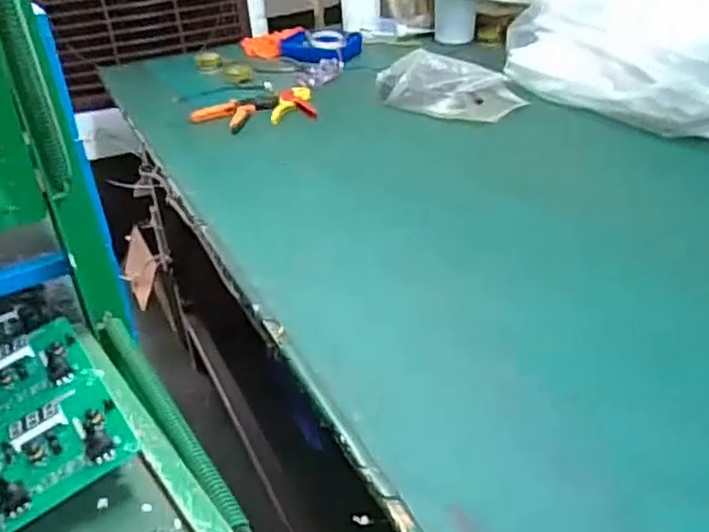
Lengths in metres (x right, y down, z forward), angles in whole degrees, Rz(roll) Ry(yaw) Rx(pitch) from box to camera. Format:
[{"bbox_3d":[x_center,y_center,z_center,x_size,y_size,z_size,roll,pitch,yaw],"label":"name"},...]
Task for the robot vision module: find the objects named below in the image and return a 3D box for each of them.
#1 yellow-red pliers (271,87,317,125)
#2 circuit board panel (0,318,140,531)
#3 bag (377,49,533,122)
[{"bbox_3d":[-0.129,-0.334,1.455,0.087,0.013,0.179,-8,32,-4],"label":"yellow-red pliers"},{"bbox_3d":[-0.264,0.124,0.521,0.163,0.035,0.188,-25,38,-26],"label":"circuit board panel"},{"bbox_3d":[0.179,-0.346,1.386,0.283,0.101,0.099,18,39,33],"label":"bag"}]

